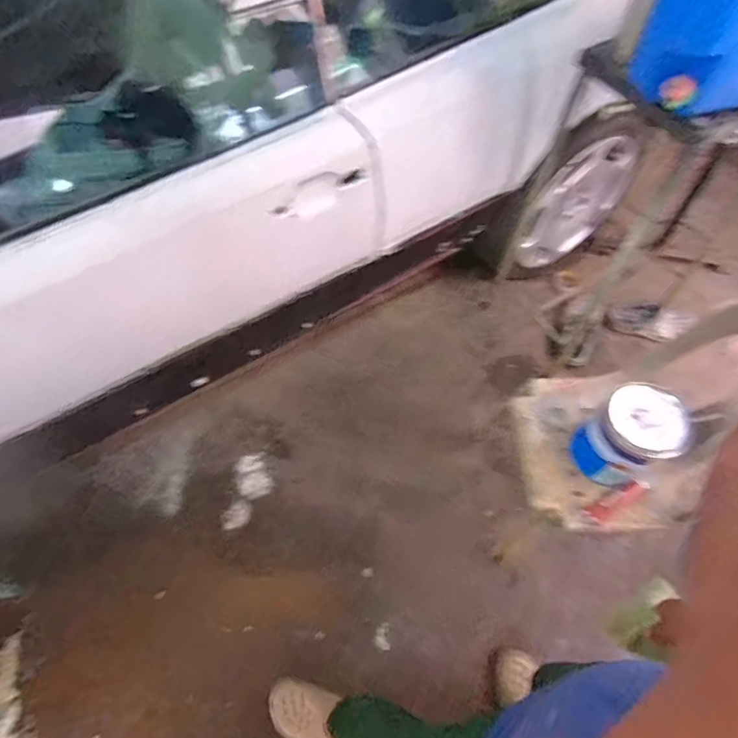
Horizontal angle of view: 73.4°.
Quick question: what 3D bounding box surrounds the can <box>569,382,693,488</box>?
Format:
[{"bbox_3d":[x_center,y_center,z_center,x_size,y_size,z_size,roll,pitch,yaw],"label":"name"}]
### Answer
[{"bbox_3d":[0.564,0.143,1.079,0.151,0.229,0.154,0,61,0],"label":"can"}]

